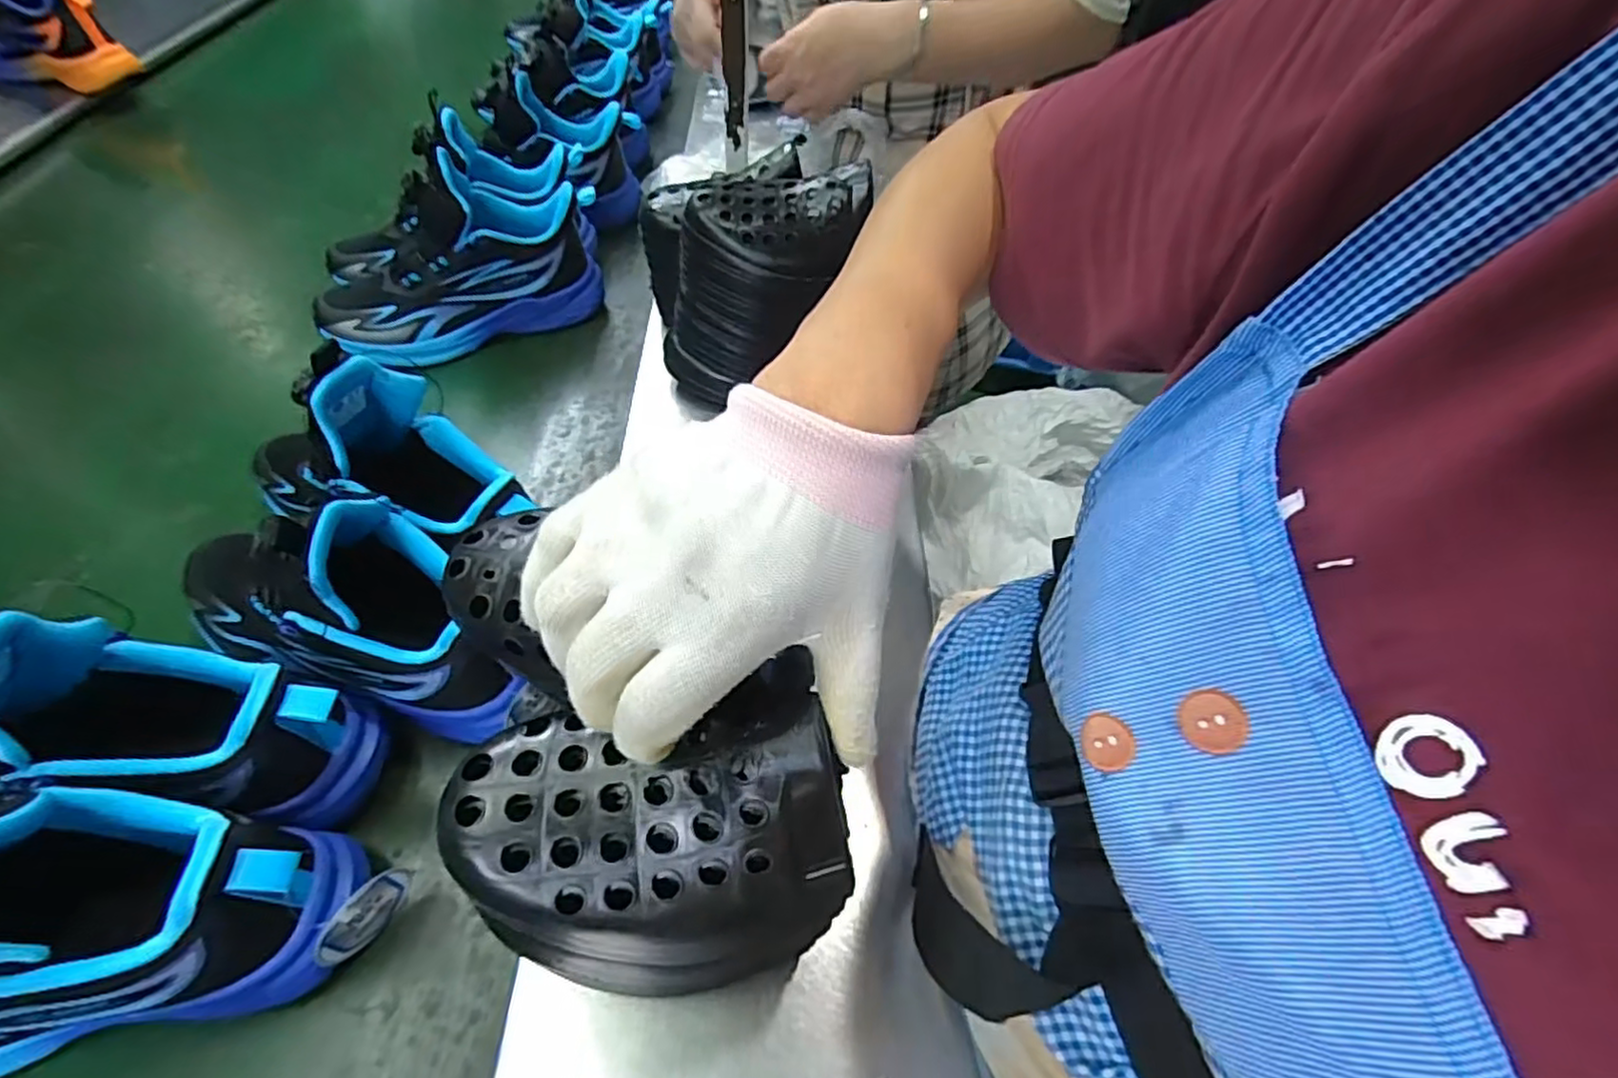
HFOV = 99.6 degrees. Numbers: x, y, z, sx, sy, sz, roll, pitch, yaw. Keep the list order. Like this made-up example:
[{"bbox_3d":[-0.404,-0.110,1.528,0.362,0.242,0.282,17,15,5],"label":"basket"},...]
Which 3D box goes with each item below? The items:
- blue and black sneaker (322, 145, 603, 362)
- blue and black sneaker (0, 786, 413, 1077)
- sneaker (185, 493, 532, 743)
[{"bbox_3d":[-0.330,-0.267,0.645,0.263,0.144,0.125,-24,58,-20],"label":"blue and black sneaker"},{"bbox_3d":[-0.339,0.170,0.298,0.249,0.134,0.081,-9,54,-10],"label":"blue and black sneaker"},{"bbox_3d":[-0.283,0.021,0.397,0.228,0.126,0.087,16,54,8],"label":"sneaker"}]

